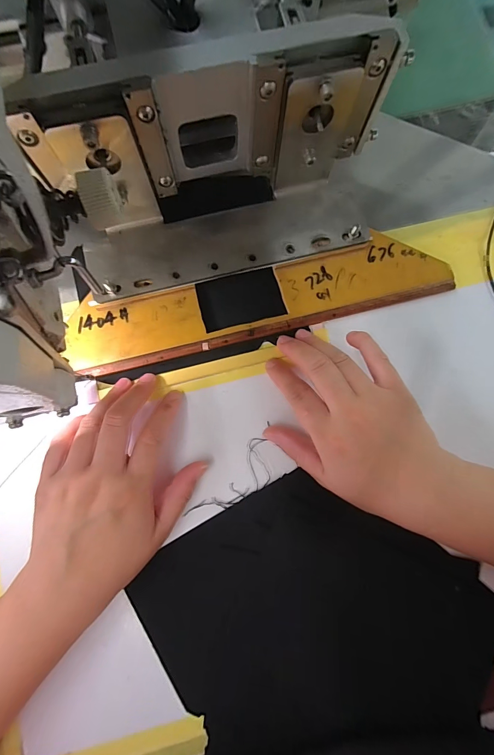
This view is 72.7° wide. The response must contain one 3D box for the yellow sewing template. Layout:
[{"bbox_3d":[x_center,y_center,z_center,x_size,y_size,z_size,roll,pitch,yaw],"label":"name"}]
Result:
[{"bbox_3d":[0.010,-0.060,0.267,0.298,0.008,0.053,-14,84,-3],"label":"yellow sewing template"}]

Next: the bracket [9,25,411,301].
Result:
[{"bbox_3d":[-0.015,-0.125,0.222,0.220,0.106,0.078,-12,84,-3],"label":"bracket"}]

